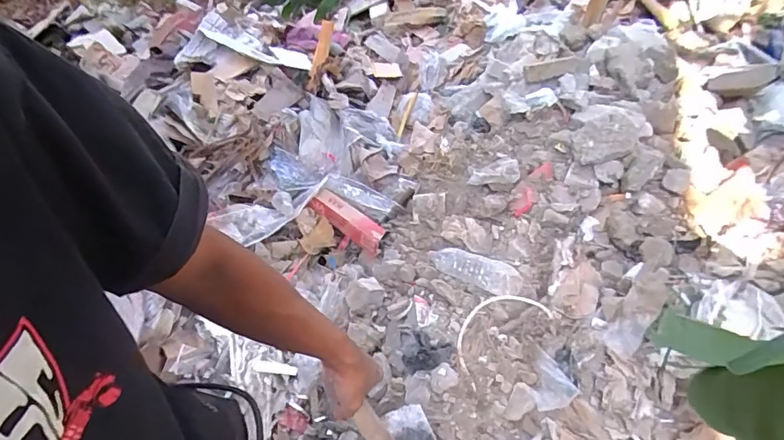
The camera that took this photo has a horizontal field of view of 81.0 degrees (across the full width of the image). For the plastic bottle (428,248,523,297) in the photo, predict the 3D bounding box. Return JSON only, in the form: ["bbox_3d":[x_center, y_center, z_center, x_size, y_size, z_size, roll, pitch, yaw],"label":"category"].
[{"bbox_3d":[0.259,0.155,1.441,0.299,0.060,0.101,21,58,20],"label":"plastic bottle"}]

